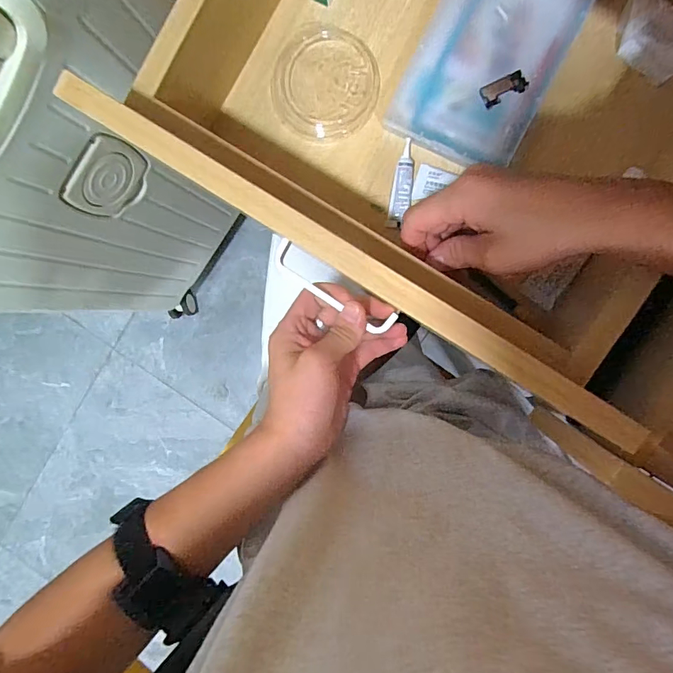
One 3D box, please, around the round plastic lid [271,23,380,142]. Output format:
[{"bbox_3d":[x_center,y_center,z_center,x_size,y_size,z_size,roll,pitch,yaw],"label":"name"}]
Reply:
[{"bbox_3d":[-0.010,-0.210,0.364,0.085,0.004,0.090,0,93,4],"label":"round plastic lid"}]

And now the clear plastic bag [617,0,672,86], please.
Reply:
[{"bbox_3d":[0.242,-0.226,0.330,0.071,0.013,0.043,44,95,1],"label":"clear plastic bag"}]

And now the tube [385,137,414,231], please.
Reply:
[{"bbox_3d":[0.055,-0.123,0.356,0.016,0.008,0.068,11,94,3],"label":"tube"}]

